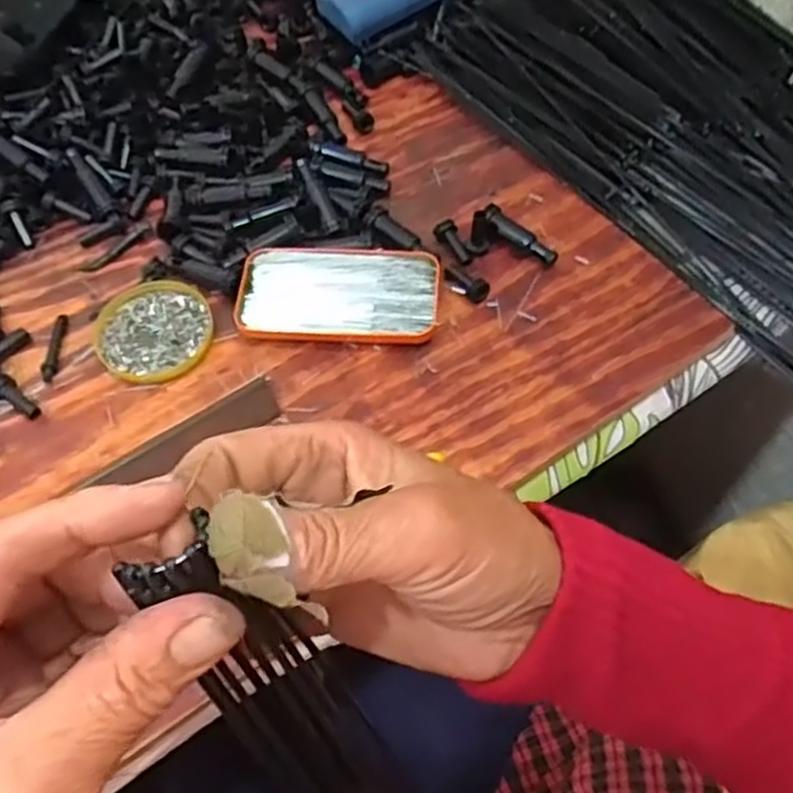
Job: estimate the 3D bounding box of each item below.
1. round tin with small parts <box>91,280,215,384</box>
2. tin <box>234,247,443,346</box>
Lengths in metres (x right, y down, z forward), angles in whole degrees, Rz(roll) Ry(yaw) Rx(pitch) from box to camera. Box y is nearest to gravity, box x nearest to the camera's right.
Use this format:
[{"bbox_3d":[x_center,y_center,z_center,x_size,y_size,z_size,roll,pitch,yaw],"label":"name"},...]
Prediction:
[{"bbox_3d":[-0.178,-0.049,0.558,0.081,0.006,0.089,-1,58,2],"label":"round tin with small parts"},{"bbox_3d":[-0.041,-0.077,0.557,0.144,0.015,0.080,4,58,5],"label":"tin"}]

